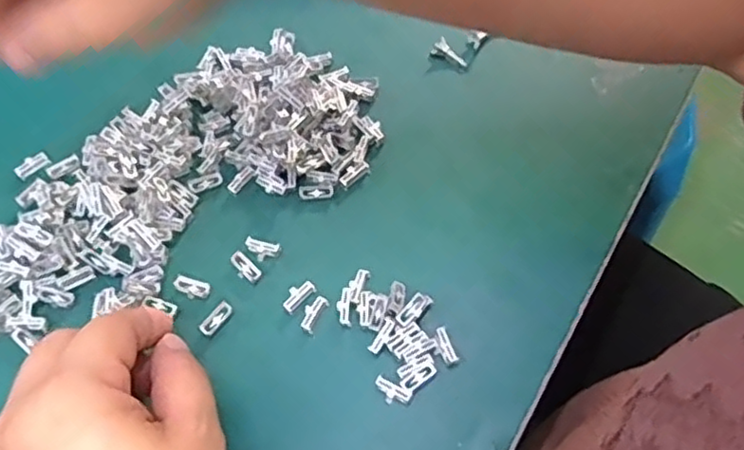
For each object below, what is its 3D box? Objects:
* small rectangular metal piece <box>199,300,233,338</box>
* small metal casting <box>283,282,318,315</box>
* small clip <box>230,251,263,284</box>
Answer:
[{"bbox_3d":[-0.071,0.042,0.294,0.008,0.004,0.017,32,70,13],"label":"small rectangular metal piece"},{"bbox_3d":[-0.034,0.033,0.297,0.016,0.006,0.008,-42,73,-17],"label":"small metal casting"},{"bbox_3d":[-0.060,0.020,0.304,0.009,0.004,0.017,-42,70,-18],"label":"small clip"}]

